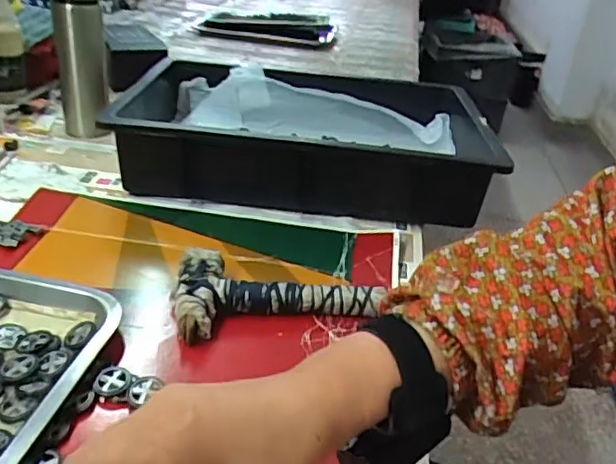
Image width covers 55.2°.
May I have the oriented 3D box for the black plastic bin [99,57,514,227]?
[{"bbox_3d":[0.001,-0.110,0.708,0.415,0.100,0.240,5,31,0],"label":"black plastic bin"}]

